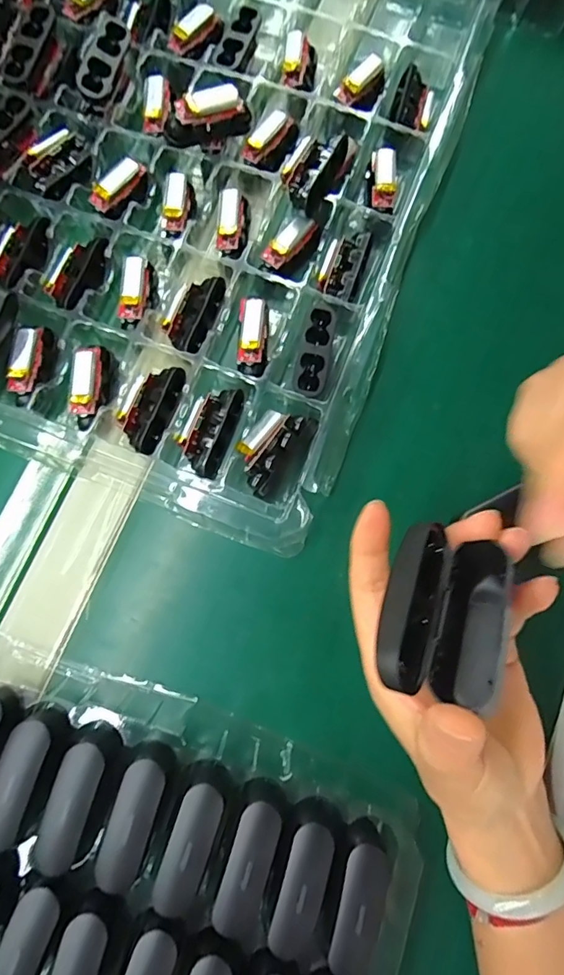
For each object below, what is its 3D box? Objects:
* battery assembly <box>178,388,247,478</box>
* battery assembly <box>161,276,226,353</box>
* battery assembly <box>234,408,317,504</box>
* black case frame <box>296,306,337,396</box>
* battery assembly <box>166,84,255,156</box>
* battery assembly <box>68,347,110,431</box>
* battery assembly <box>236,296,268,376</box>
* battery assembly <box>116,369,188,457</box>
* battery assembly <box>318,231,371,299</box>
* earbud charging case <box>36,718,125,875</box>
[{"bbox_3d":[-0.047,-0.038,0.314,0.029,0.014,0.059,21,79,2],"label":"battery assembly"},{"bbox_3d":[-0.061,-0.119,0.331,0.028,0.014,0.057,22,79,2],"label":"battery assembly"},{"bbox_3d":[-0.006,-0.024,0.311,0.035,0.020,0.058,30,80,3],"label":"battery assembly"},{"bbox_3d":[0.022,-0.087,0.316,0.019,0.009,0.061,10,79,0],"label":"black case frame"},{"bbox_3d":[-0.048,-0.245,0.324,0.055,0.034,0.015,-8,80,-4],"label":"battery assembly"},{"bbox_3d":[-0.123,-0.066,0.316,0.018,0.024,0.054,-4,80,-3],"label":"battery assembly"},{"bbox_3d":[-0.019,-0.098,0.315,0.018,0.015,0.048,2,93,0],"label":"battery assembly"},{"bbox_3d":[-0.086,-0.053,0.318,0.030,0.017,0.060,17,79,1],"label":"battery assembly"},{"bbox_3d":[0.042,-0.153,0.339,0.025,0.016,0.050,19,79,1],"label":"battery assembly"},{"bbox_3d":[-0.105,0.162,0.250,0.030,0.019,0.067,19,79,1],"label":"earbud charging case"}]

